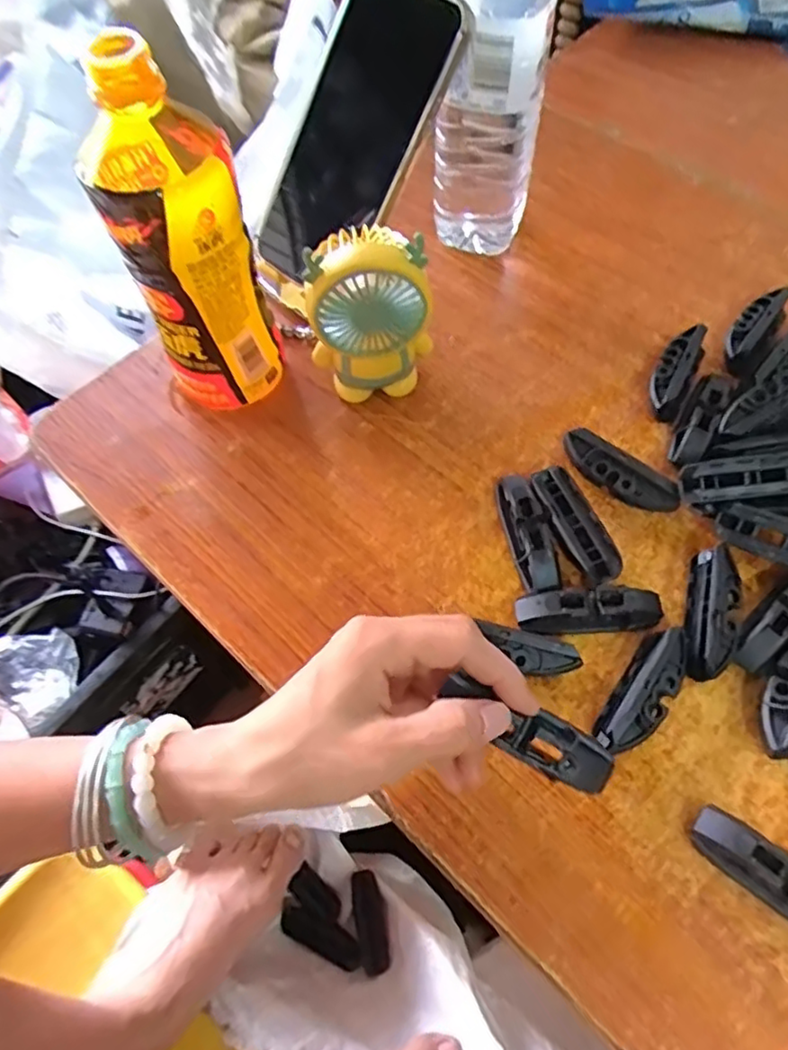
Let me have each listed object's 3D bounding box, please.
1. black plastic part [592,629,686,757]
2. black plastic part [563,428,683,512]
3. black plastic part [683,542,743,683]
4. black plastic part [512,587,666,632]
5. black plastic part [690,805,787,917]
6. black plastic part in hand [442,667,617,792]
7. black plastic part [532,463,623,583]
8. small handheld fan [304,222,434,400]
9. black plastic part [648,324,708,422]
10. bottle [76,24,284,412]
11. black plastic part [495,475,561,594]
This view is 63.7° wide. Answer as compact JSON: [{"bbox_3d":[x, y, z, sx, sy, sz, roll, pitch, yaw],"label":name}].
[{"bbox_3d":[0.119,0.081,0.302,0.023,0.024,0.066,33,68,19],"label":"black plastic part"},{"bbox_3d":[0.127,-0.028,0.361,0.070,0.025,0.016,35,69,20],"label":"black plastic part"},{"bbox_3d":[0.161,0.046,0.320,0.025,0.022,0.070,20,65,14],"label":"black plastic part"},{"bbox_3d":[0.100,0.044,0.326,0.072,0.019,0.020,-3,61,2],"label":"black plastic part"},{"bbox_3d":[0.161,0.150,0.266,0.072,0.018,0.021,34,69,20],"label":"black plastic part"},{"bbox_3d":[0.055,0.083,0.252,0.070,0.012,0.022,29,66,3],"label":"black plastic part in hand"},{"bbox_3d":[0.099,0.001,0.350,0.023,0.019,0.072,-20,62,-7],"label":"black plastic part"},{"bbox_3d":[-0.014,-0.115,0.366,0.063,0.111,0.038,-18,62,-6],"label":"small handheld fan"},{"bbox_3d":[0.175,-0.094,0.393,0.024,0.023,0.064,25,66,16],"label":"black plastic part"},{"bbox_3d":[-0.113,-0.152,0.349,0.066,0.185,0.080,-17,62,-6],"label":"bottle"},{"bbox_3d":[0.073,0.005,0.348,0.022,0.020,0.069,-6,61,0],"label":"black plastic part"}]

